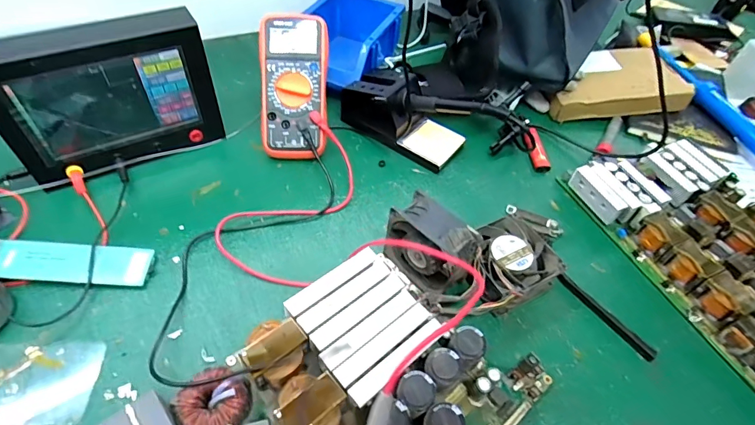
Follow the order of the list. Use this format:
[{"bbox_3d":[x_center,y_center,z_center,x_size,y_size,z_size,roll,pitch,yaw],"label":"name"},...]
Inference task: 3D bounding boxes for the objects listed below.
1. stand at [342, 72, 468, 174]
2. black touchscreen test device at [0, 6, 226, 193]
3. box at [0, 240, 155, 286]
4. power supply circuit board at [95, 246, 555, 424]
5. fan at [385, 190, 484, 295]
[{"bbox_3d":[0.036,-0.133,0.555,0.163,0.076,0.081,33,54,20],"label":"stand"},{"bbox_3d":[-0.284,-0.118,0.454,0.202,0.157,0.058,-27,58,-25],"label":"black touchscreen test device"},{"bbox_3d":[-0.295,0.049,0.406,0.145,0.016,0.043,4,50,-3],"label":"box"},{"bbox_3d":[-0.051,0.168,0.317,0.365,0.036,0.194,-32,60,-28],"label":"power supply circuit board"},{"bbox_3d":[0.052,0.037,0.410,0.090,0.082,0.039,38,56,23],"label":"fan"}]

